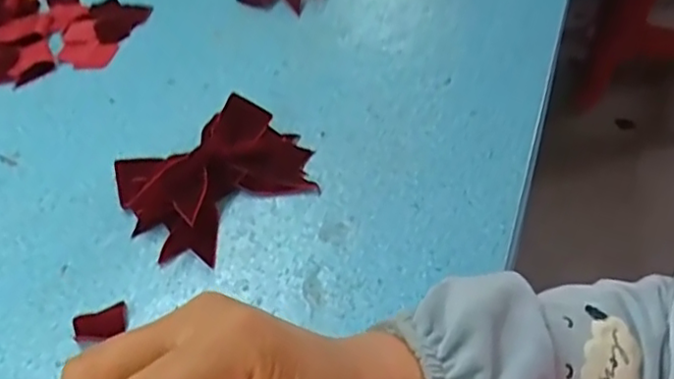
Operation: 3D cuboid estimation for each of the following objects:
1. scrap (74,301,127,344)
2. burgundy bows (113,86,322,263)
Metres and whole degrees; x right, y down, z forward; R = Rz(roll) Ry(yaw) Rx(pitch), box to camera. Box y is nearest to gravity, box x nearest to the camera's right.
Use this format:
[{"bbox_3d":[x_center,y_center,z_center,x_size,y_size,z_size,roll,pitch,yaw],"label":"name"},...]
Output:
[{"bbox_3d":[-0.160,0.090,0.442,0.035,0.007,0.026,-20,52,-13],"label":"scrap"},{"bbox_3d":[-0.090,-0.014,0.502,0.149,0.043,0.110,-25,53,-16],"label":"burgundy bows"}]

